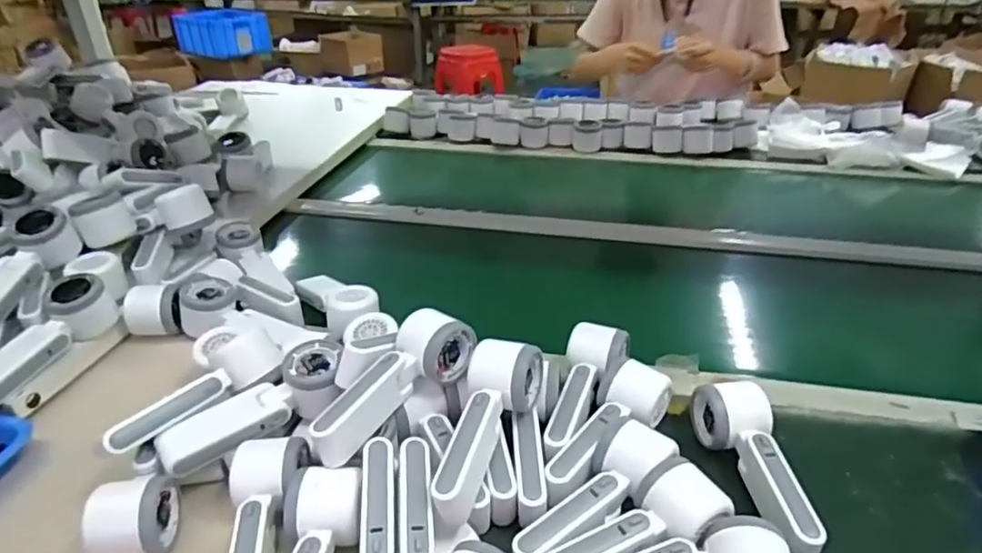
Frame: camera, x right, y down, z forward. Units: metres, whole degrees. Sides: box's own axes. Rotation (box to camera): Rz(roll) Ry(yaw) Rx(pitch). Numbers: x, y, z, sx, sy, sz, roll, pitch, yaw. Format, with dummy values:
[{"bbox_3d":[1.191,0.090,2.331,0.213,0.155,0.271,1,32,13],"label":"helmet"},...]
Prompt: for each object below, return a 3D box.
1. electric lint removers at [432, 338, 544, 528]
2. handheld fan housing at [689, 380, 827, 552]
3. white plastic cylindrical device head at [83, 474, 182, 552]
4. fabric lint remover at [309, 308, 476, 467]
[{"bbox_3d":[0.000,0.119,0.495,0.059,0.064,0.153,6,31,11],"label":"electric lint removers"},{"bbox_3d":[0.228,0.160,0.516,0.050,0.067,0.165,-5,30,-7],"label":"handheld fan housing"},{"bbox_3d":[-0.277,0.191,0.478,0.051,0.064,0.059,-4,30,-5],"label":"white plastic cylindrical device head"},{"bbox_3d":[-0.078,0.098,0.524,0.065,0.070,0.158,13,33,22],"label":"fabric lint remover"}]

